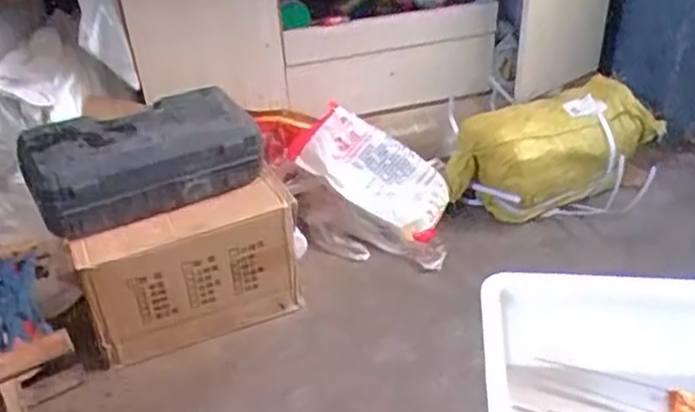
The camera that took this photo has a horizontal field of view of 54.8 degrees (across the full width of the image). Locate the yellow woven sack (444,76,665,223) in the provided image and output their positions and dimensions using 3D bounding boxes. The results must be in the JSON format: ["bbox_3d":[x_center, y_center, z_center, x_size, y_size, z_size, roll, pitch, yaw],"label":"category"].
[{"bbox_3d":[0.416,-0.108,1.368,0.414,0.234,0.150,-10,34,-9],"label":"yellow woven sack"}]

